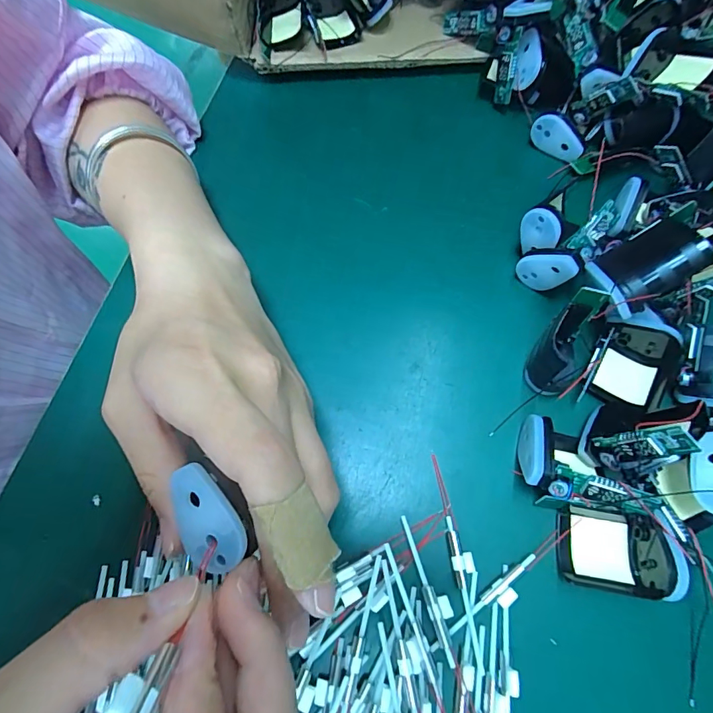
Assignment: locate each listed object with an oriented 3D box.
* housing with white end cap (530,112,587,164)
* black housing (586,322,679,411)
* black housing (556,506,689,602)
[{"bbox_3d":[0.131,-0.142,0.277,0.035,0.028,0.012,41,75,17],"label":"housing with white end cap"},{"bbox_3d":[0.141,0.007,0.215,0.033,0.017,0.039,23,70,12],"label":"black housing"},{"bbox_3d":[0.112,0.084,0.184,0.044,0.019,0.033,8,68,6],"label":"black housing"}]

